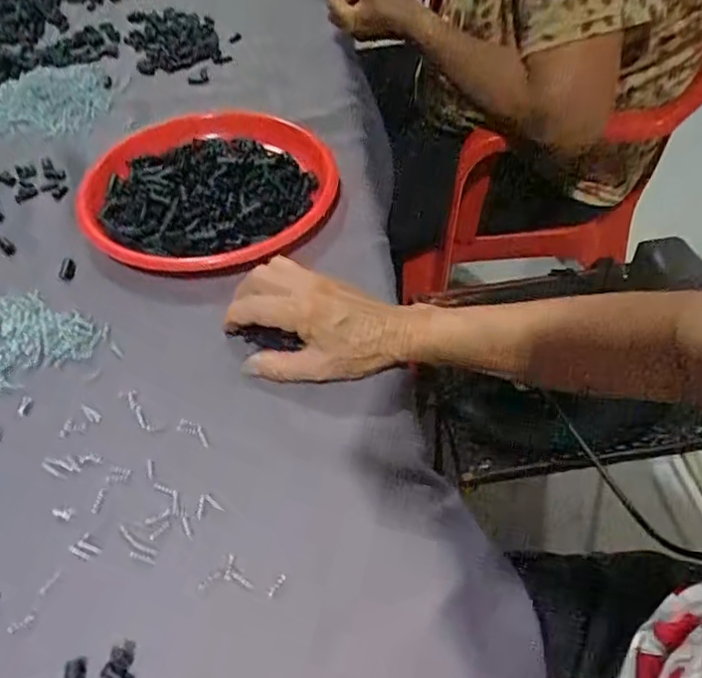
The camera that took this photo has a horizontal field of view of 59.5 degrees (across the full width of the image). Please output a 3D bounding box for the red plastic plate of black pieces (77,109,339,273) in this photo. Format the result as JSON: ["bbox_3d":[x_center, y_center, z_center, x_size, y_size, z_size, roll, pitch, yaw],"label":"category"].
[{"bbox_3d":[-0.131,-0.134,0.549,0.216,0.037,0.199,-1,50,1],"label":"red plastic plate of black pieces"}]

